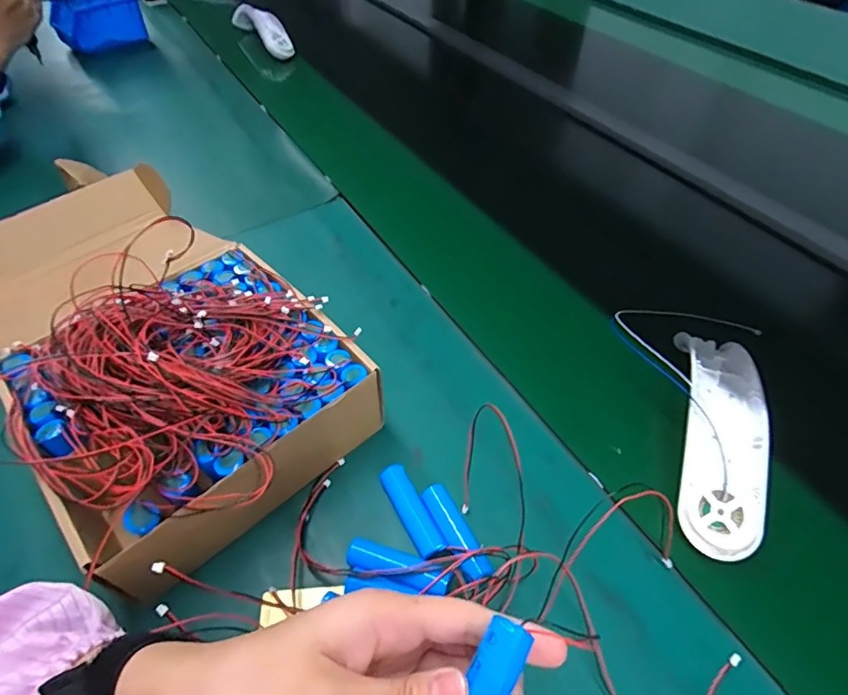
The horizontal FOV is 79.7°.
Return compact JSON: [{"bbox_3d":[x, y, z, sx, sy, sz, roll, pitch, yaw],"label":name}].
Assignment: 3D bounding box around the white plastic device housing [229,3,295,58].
[{"bbox_3d":[-0.304,-0.601,0.959,0.083,0.055,0.174,-19,51,-14],"label":"white plastic device housing"}]

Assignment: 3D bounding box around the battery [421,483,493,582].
[{"bbox_3d":[0.022,0.123,0.340,0.018,0.018,0.065,-25,52,-19],"label":"battery"}]

